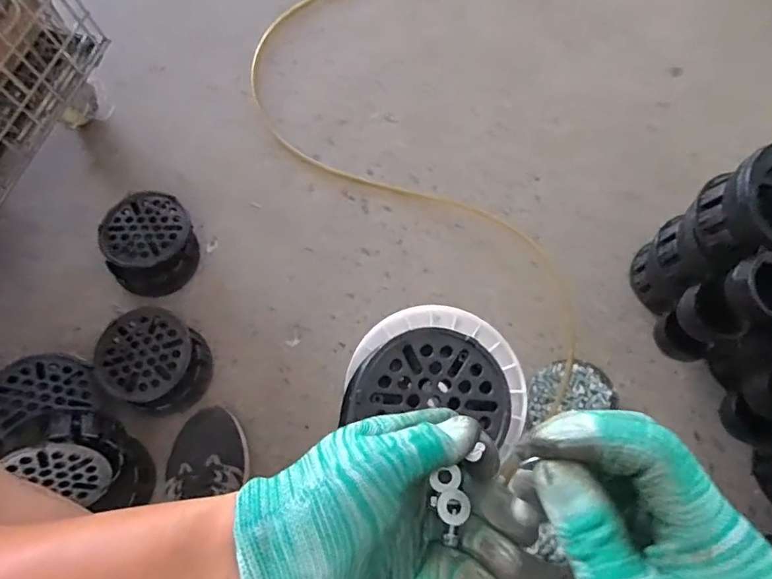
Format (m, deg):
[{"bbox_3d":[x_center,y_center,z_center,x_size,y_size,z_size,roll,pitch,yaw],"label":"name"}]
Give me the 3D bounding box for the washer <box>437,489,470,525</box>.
[{"bbox_3d":[0.037,0.119,0.277,0.018,0.004,0.017,-33,78,-7],"label":"washer"}]

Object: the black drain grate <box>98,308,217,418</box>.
[{"bbox_3d":[-0.339,0.104,0.739,0.158,0.057,0.134,30,74,8],"label":"black drain grate"}]

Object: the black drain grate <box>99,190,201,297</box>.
[{"bbox_3d":[-0.367,-0.071,0.792,0.135,0.068,0.161,-16,75,-5],"label":"black drain grate"}]

